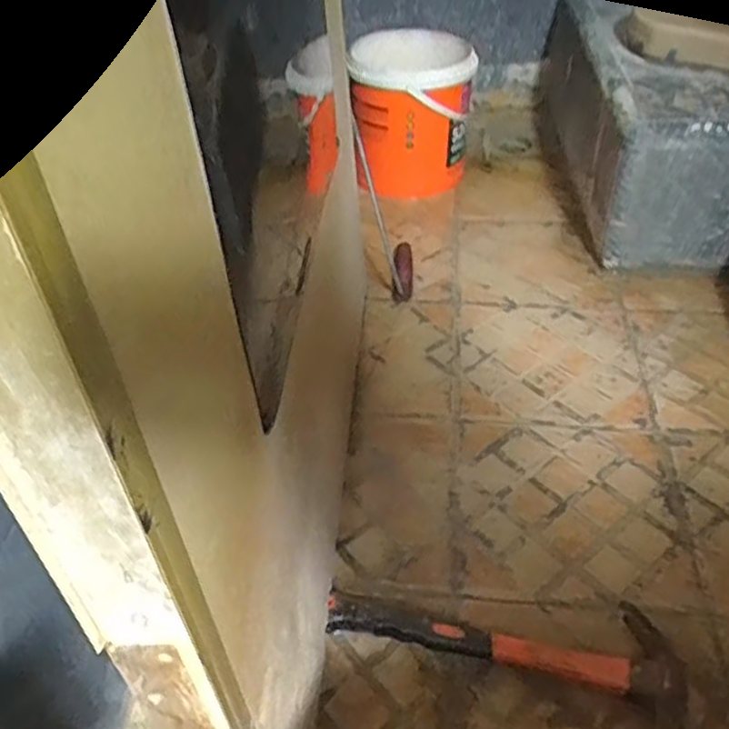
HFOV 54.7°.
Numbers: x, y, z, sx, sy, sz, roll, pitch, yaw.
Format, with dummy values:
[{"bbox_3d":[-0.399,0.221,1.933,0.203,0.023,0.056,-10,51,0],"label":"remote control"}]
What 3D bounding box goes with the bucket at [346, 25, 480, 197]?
[{"bbox_3d":[0.068,-0.383,1.075,0.174,0.202,0.199,0,40,1],"label":"bucket"}]

